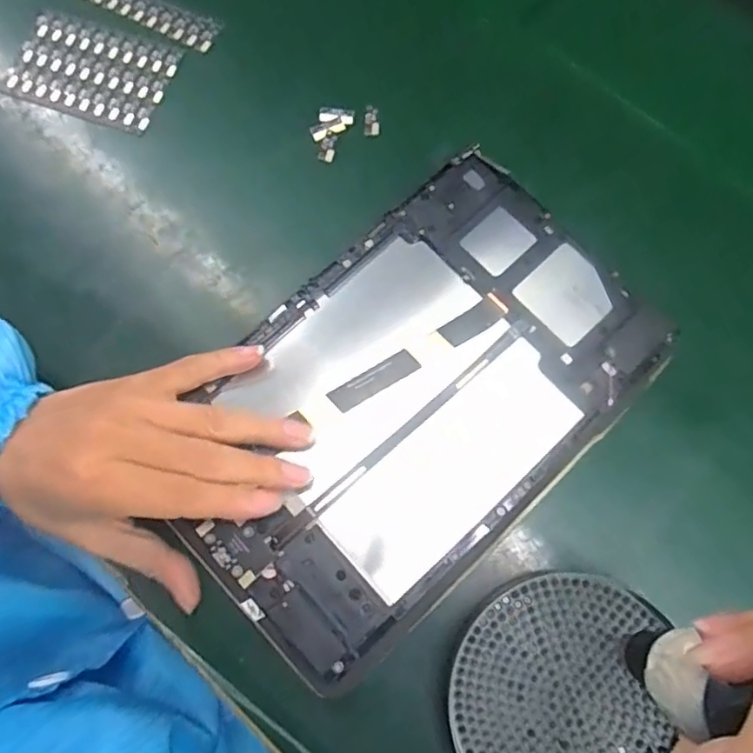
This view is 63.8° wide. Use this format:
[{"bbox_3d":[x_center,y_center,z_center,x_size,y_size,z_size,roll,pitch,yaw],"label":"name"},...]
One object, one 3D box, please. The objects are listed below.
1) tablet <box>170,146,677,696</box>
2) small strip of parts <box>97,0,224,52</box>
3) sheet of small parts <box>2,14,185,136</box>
[{"bbox_3d":[0.016,0.014,0.299,0.237,0.011,0.154,-42,79,-9],"label":"tablet"},{"bbox_3d":[-0.149,-0.237,0.391,0.099,0.007,0.023,24,76,7],"label":"small strip of parts"},{"bbox_3d":[-0.179,-0.192,0.383,0.098,0.005,0.061,18,76,5],"label":"sheet of small parts"}]

